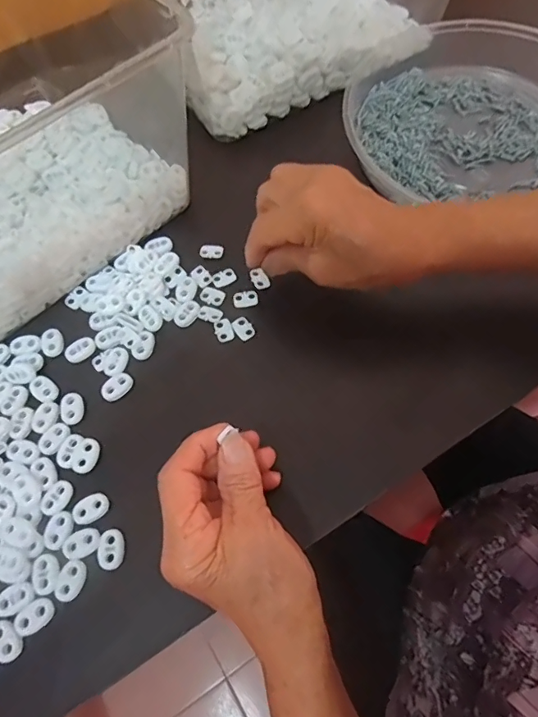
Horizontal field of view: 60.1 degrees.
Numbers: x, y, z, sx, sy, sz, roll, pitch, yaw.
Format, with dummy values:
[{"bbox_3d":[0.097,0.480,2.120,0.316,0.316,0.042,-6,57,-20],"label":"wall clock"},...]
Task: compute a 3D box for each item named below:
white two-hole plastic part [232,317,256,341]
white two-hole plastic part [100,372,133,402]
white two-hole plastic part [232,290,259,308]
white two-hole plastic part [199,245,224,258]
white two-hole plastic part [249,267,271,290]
[{"bbox_3d":[-0.019,-0.023,0.349,0.013,0.004,0.019,-29,68,-11],"label":"white two-hole plastic part"},{"bbox_3d":[-0.108,0.019,0.329,0.017,0.004,0.022,41,73,18],"label":"white two-hole plastic part"},{"bbox_3d":[-0.018,-0.046,0.360,0.020,0.004,0.013,-8,66,-2],"label":"white two-hole plastic part"},{"bbox_3d":[-0.047,-0.087,0.380,0.020,0.004,0.011,-2,66,1],"label":"white two-hole plastic part"},{"bbox_3d":[-0.007,-0.063,0.366,0.012,0.004,0.018,-26,68,-10],"label":"white two-hole plastic part"}]

